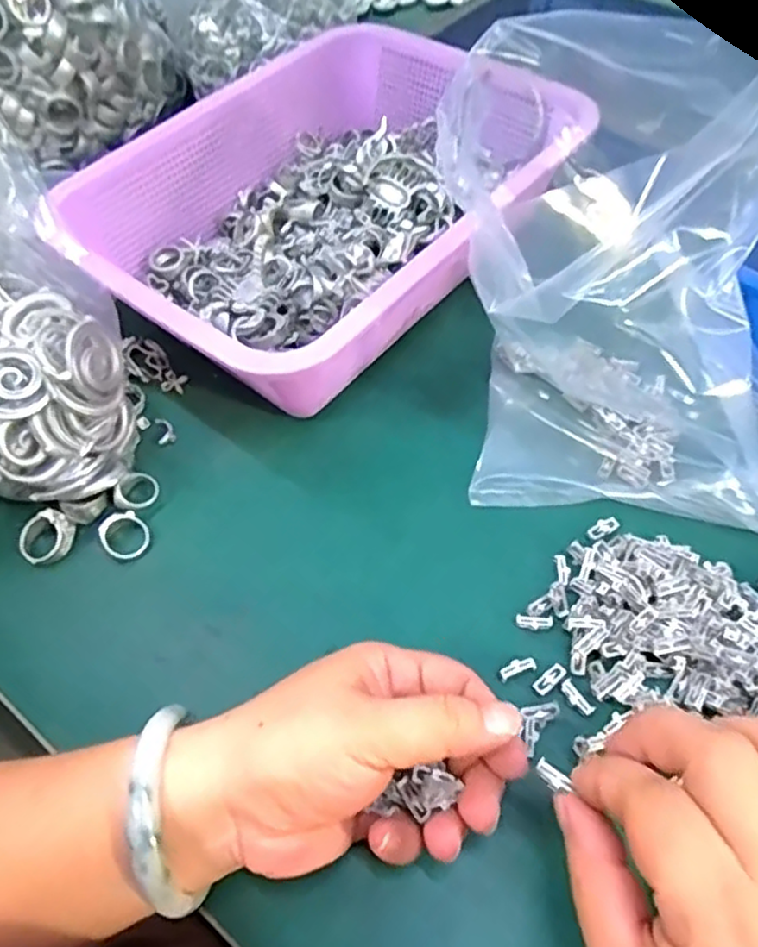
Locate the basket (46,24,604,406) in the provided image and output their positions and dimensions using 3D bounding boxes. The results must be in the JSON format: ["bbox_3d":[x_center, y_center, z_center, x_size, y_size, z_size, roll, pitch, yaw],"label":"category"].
[{"bbox_3d":[-0.029,-0.167,0.439,0.223,0.080,0.299,37,67,25],"label":"basket"}]

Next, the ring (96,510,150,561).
[{"bbox_3d":[-0.133,0.033,0.357,0.024,0.010,0.023,-2,57,4],"label":"ring"}]

